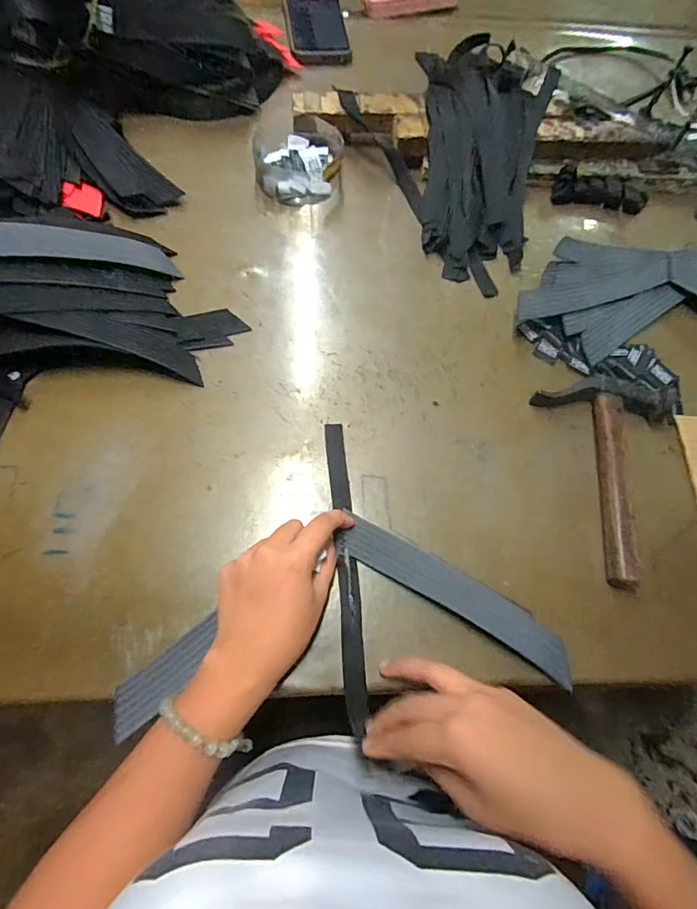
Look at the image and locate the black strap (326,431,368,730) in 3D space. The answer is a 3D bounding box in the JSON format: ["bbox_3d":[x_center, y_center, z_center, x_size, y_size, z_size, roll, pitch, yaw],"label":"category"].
[{"bbox_3d":[-0.002,0.085,0.371,0.017,0.007,0.239,-4,68,-4],"label":"black strap"}]

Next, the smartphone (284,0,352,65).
[{"bbox_3d":[-0.045,-0.599,0.628,0.080,0.012,0.167,-6,69,-4],"label":"smartphone"}]

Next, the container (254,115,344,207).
[{"bbox_3d":[-0.056,-0.337,0.518,0.096,0.039,0.098,1,69,-2],"label":"container"}]

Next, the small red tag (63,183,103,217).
[{"bbox_3d":[-0.280,-0.269,0.481,0.037,0.004,0.043,0,65,-20],"label":"small red tag"}]

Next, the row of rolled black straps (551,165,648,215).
[{"bbox_3d":[0.297,-0.311,0.539,0.109,0.023,0.035,7,69,1],"label":"row of rolled black straps"}]

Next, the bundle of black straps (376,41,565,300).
[{"bbox_3d":[0.134,-0.327,0.505,0.167,0.061,0.293,12,69,3],"label":"bundle of black straps"}]

